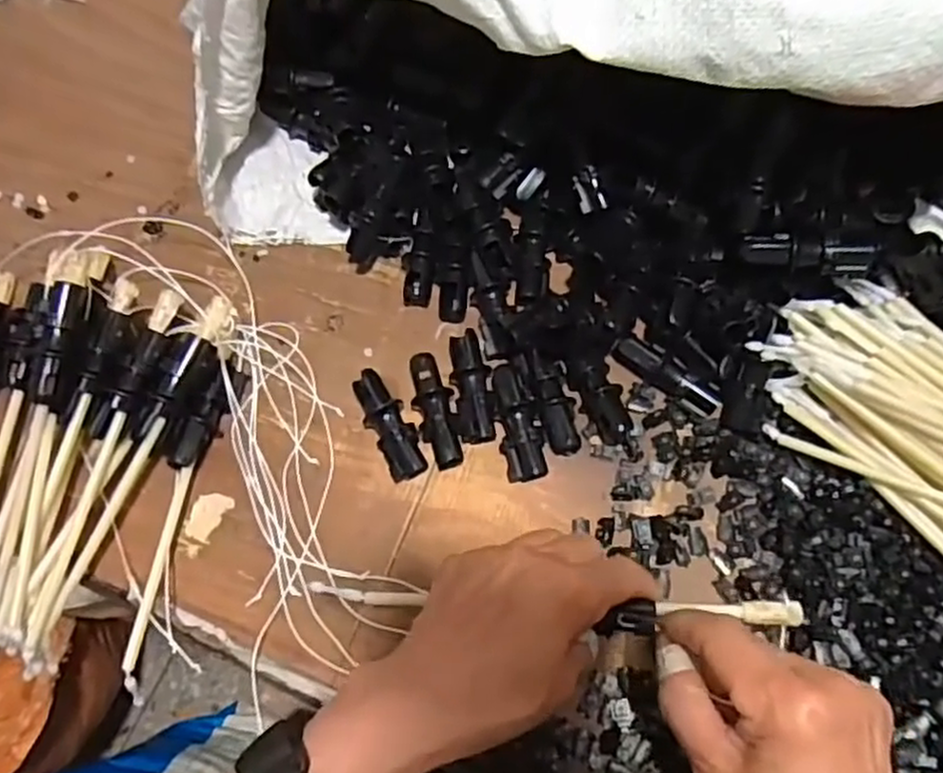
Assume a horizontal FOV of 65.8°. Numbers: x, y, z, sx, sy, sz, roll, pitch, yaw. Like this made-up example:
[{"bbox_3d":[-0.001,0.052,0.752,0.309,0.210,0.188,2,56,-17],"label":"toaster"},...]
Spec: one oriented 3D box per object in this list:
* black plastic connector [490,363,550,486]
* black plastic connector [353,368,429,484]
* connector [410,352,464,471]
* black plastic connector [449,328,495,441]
[{"bbox_3d":[0.026,0.021,0.422,0.024,0.019,0.068,-16,73,-2],"label":"black plastic connector"},{"bbox_3d":[-0.047,0.022,0.421,0.023,0.022,0.066,-27,74,-6],"label":"black plastic connector"},{"bbox_3d":[-0.021,0.014,0.424,0.022,0.023,0.067,-14,73,-2],"label":"connector"},{"bbox_3d":[0.001,0.000,0.428,0.022,0.021,0.066,-6,73,1],"label":"black plastic connector"}]

